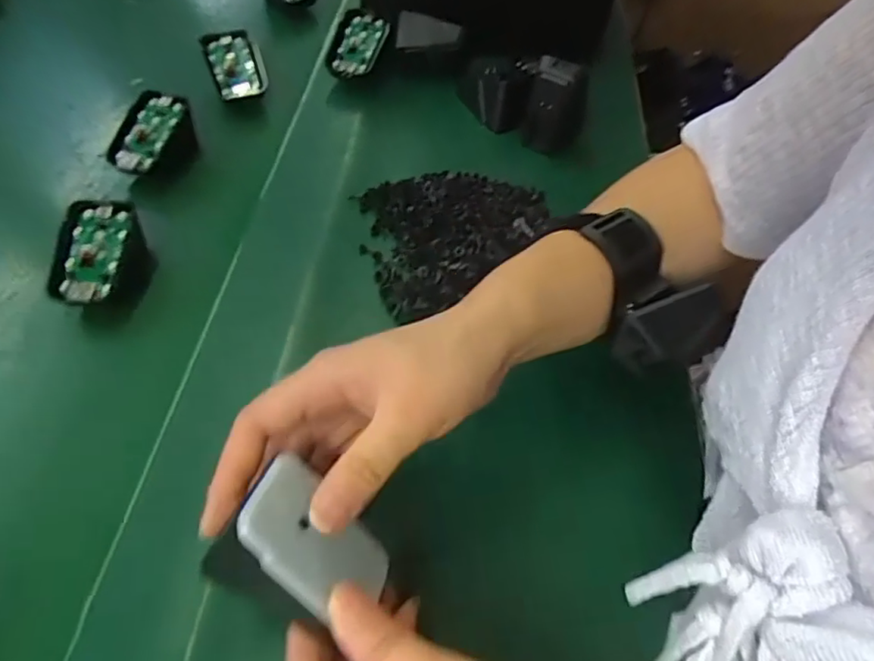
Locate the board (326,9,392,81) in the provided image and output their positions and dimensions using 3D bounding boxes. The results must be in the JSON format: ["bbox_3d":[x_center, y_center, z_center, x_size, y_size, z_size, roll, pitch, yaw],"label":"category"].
[{"bbox_3d":[-0.070,-0.258,0.535,0.049,0.009,0.075,12,75,4],"label":"board"}]

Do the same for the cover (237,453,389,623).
[{"bbox_3d":[-0.048,0.084,0.231,0.013,0.066,0.045,-31,19,24],"label":"cover"}]

